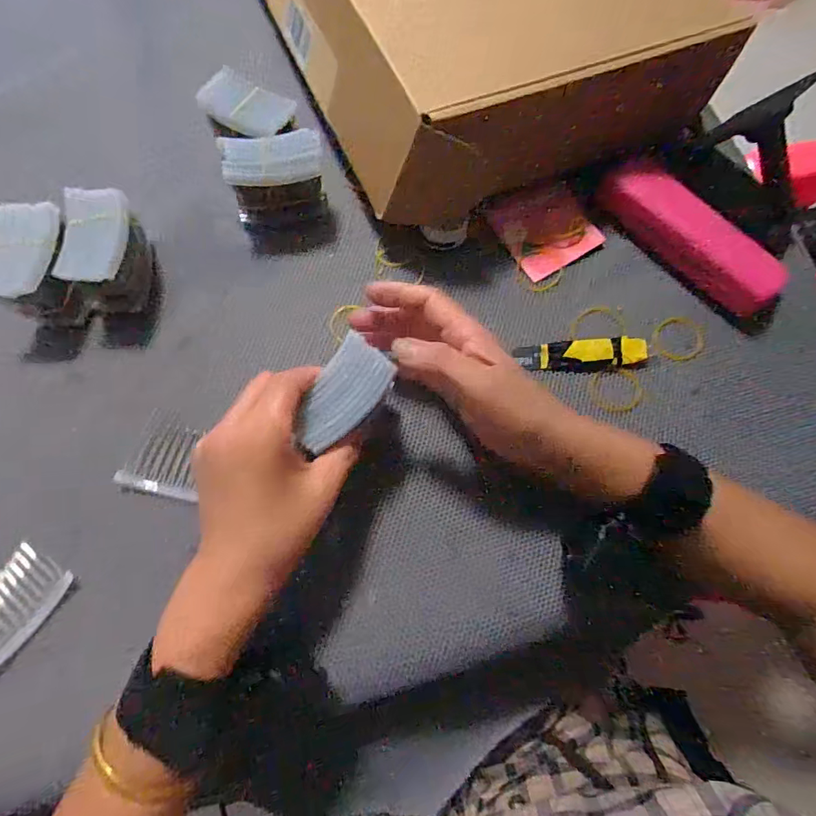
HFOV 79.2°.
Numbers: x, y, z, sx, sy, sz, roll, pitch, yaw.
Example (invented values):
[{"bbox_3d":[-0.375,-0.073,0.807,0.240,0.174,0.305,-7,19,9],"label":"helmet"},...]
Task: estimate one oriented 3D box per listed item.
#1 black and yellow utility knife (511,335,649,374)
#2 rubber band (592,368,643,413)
[{"bbox_3d":[0.127,-0.037,0.362,0.092,0.018,0.024,0,73,-2],"label":"black and yellow utility knife"},{"bbox_3d":[0.152,-0.012,0.355,0.040,0.006,0.030,-18,75,-7],"label":"rubber band"}]

